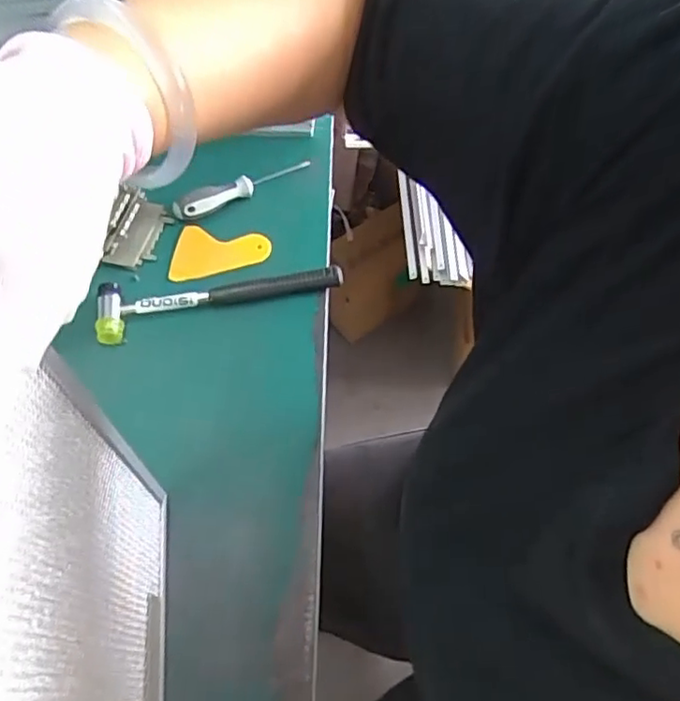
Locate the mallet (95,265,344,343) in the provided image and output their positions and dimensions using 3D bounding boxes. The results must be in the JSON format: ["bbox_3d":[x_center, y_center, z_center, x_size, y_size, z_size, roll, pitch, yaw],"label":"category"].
[{"bbox_3d":[-0.121,-0.062,0.617,0.243,0.021,0.053,-13,61,-4],"label":"mallet"}]

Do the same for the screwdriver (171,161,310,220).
[{"bbox_3d":[-0.108,-0.180,0.684,0.155,0.020,0.027,-24,62,-10],"label":"screwdriver"}]

